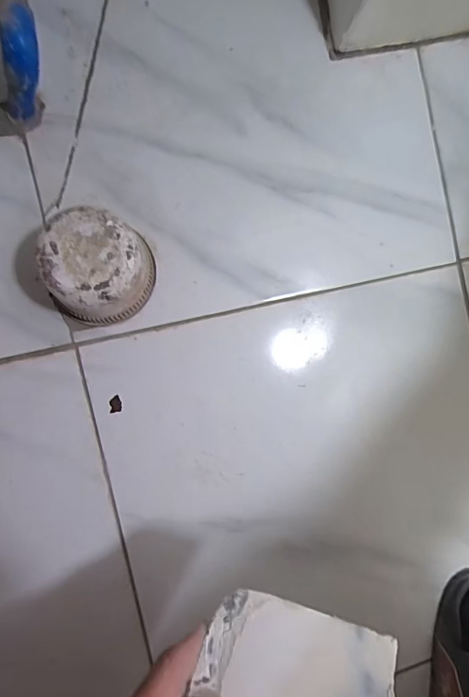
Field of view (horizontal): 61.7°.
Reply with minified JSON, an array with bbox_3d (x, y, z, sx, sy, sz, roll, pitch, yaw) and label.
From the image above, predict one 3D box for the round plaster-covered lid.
[{"bbox_3d":[-0.107,-0.063,0.321,0.074,0.079,0.078,0,90,-8],"label":"round plaster-covered lid"}]

